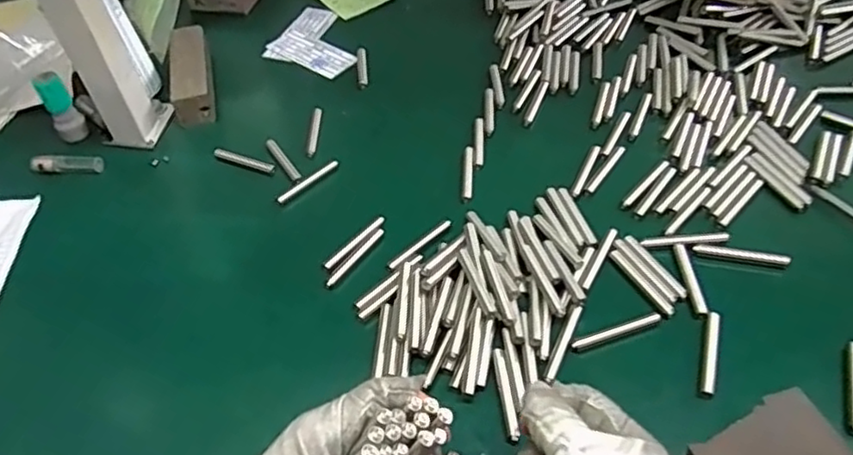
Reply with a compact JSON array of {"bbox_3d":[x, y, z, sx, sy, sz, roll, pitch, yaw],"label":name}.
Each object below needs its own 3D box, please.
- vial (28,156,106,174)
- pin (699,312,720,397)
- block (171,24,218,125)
[{"bbox_3d":[-0.295,-0.053,0.554,0.058,0.013,0.016,-2,45,4],"label":"vial"},{"bbox_3d":[0.167,0.075,0.393,0.007,0.009,0.055,12,48,17],"label":"pin"},{"bbox_3d":[-0.217,-0.143,0.620,0.037,0.032,0.124,-15,46,-9],"label":"block"}]

